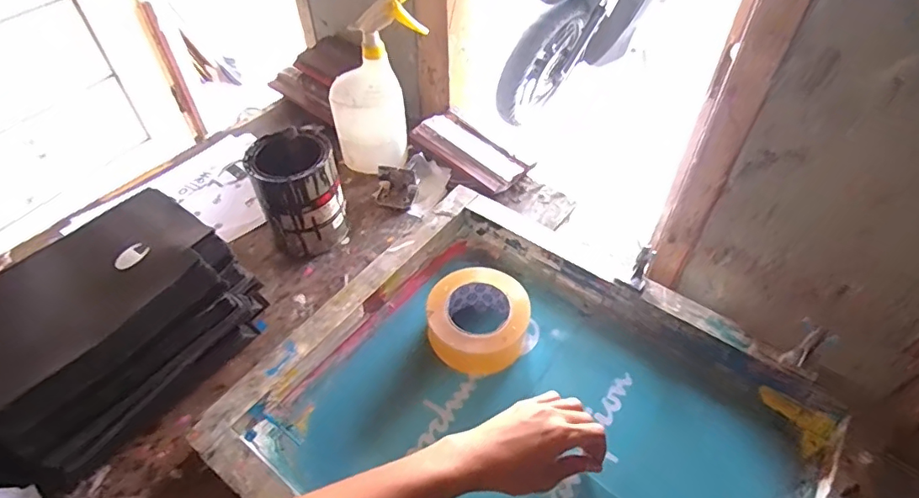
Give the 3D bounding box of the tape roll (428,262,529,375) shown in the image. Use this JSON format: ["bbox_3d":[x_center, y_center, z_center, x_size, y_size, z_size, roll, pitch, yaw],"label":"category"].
[{"bbox_3d":[0.025,0.082,0.642,0.117,0.062,0.125,0,48,0],"label":"tape roll"}]

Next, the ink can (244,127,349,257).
[{"bbox_3d":[-0.221,-0.078,0.734,0.106,0.145,0.114,-14,49,-12],"label":"ink can"}]

